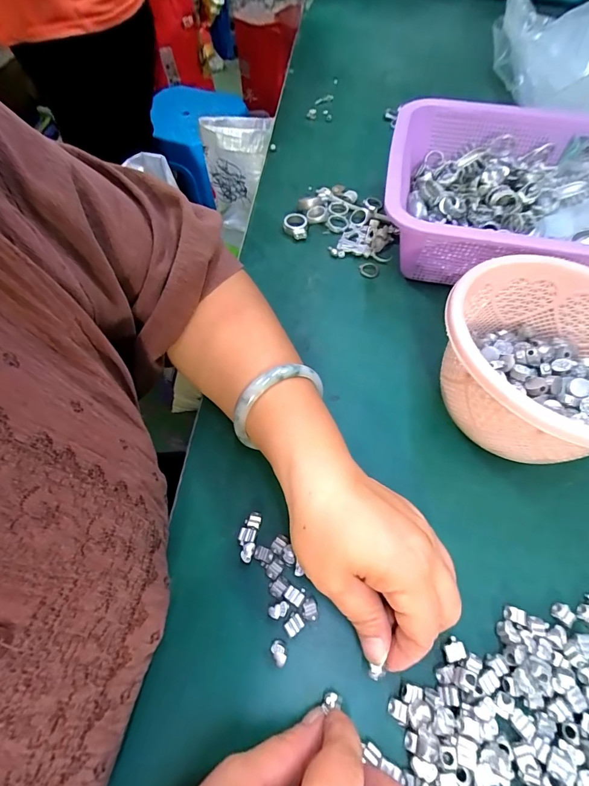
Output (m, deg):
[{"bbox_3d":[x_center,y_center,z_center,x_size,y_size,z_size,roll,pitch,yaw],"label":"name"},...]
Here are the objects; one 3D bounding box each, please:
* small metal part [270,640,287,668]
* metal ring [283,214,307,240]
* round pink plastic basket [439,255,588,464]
[{"bbox_3d":[-0.009,0.152,0.220,0.008,0.009,0.012,-25,62,-15],"label":"small metal part"},{"bbox_3d":[0.001,-0.182,0.415,0.025,0.012,0.035,1,59,1],"label":"metal ring"},{"bbox_3d":[0.170,-0.012,0.265,0.138,0.094,0.141,0,59,0],"label":"round pink plastic basket"}]

